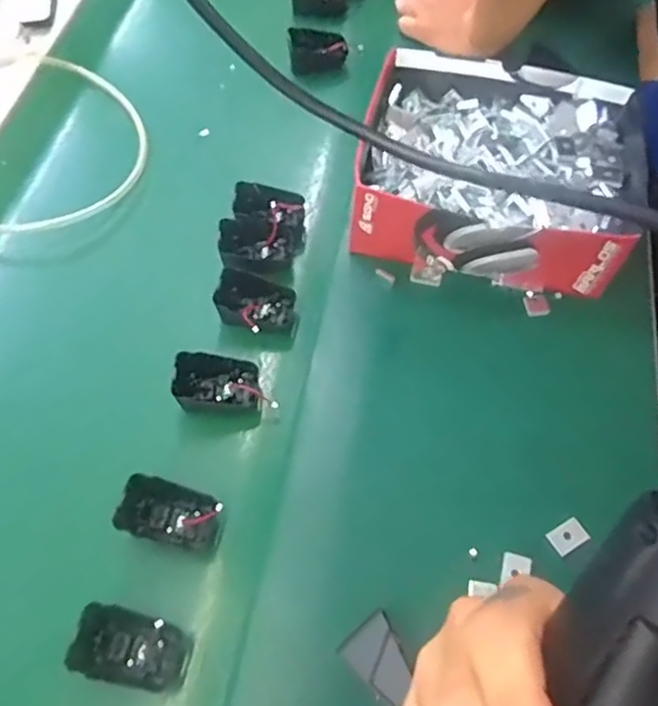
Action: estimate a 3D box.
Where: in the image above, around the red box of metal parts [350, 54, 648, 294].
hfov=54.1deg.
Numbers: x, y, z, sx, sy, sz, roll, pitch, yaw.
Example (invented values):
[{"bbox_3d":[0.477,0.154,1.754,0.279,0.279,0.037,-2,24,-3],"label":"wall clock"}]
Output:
[{"bbox_3d":[0.159,-0.170,0.621,0.253,0.091,0.204,13,61,8],"label":"red box of metal parts"}]

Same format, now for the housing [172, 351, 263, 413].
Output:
[{"bbox_3d":[-0.092,0.028,0.540,0.069,0.036,0.042,1,60,1],"label":"housing"}]

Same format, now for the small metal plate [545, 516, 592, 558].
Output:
[{"bbox_3d":[0.181,0.139,0.487,0.029,0.004,0.020,-29,57,-7],"label":"small metal plate"}]

